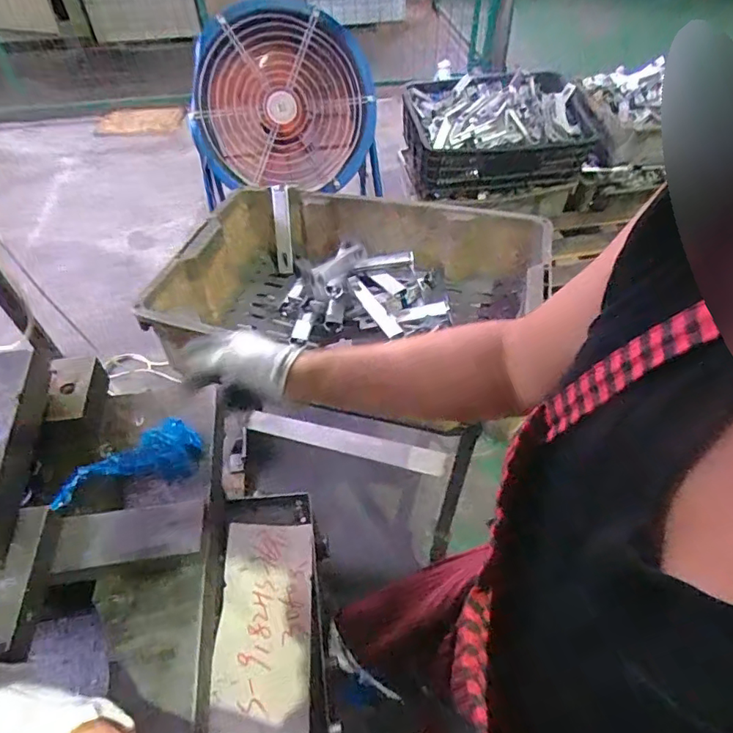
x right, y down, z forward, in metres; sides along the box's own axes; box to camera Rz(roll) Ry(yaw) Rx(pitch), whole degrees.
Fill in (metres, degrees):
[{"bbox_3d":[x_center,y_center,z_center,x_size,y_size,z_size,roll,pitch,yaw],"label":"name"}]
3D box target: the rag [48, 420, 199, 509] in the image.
[{"bbox_3d":[-0.243,0.097,0.523,0.138,0.019,0.063,-15,51,-12],"label":"rag"}]

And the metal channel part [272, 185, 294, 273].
[{"bbox_3d":[-0.157,-0.258,0.965,0.029,0.161,0.026,0,28,0],"label":"metal channel part"}]

